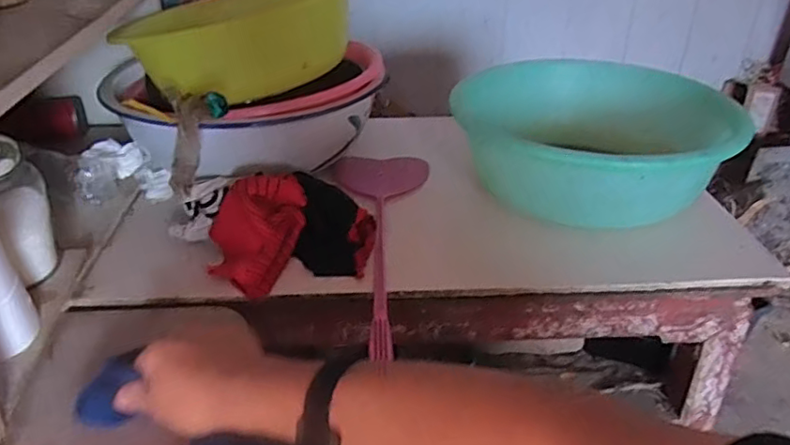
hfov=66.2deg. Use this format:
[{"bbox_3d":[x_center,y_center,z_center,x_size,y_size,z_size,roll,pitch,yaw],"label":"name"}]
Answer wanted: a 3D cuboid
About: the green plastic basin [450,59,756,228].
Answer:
[{"bbox_3d":[0.248,-0.111,0.789,0.319,0.109,0.315,1,34,0],"label":"green plastic basin"}]

